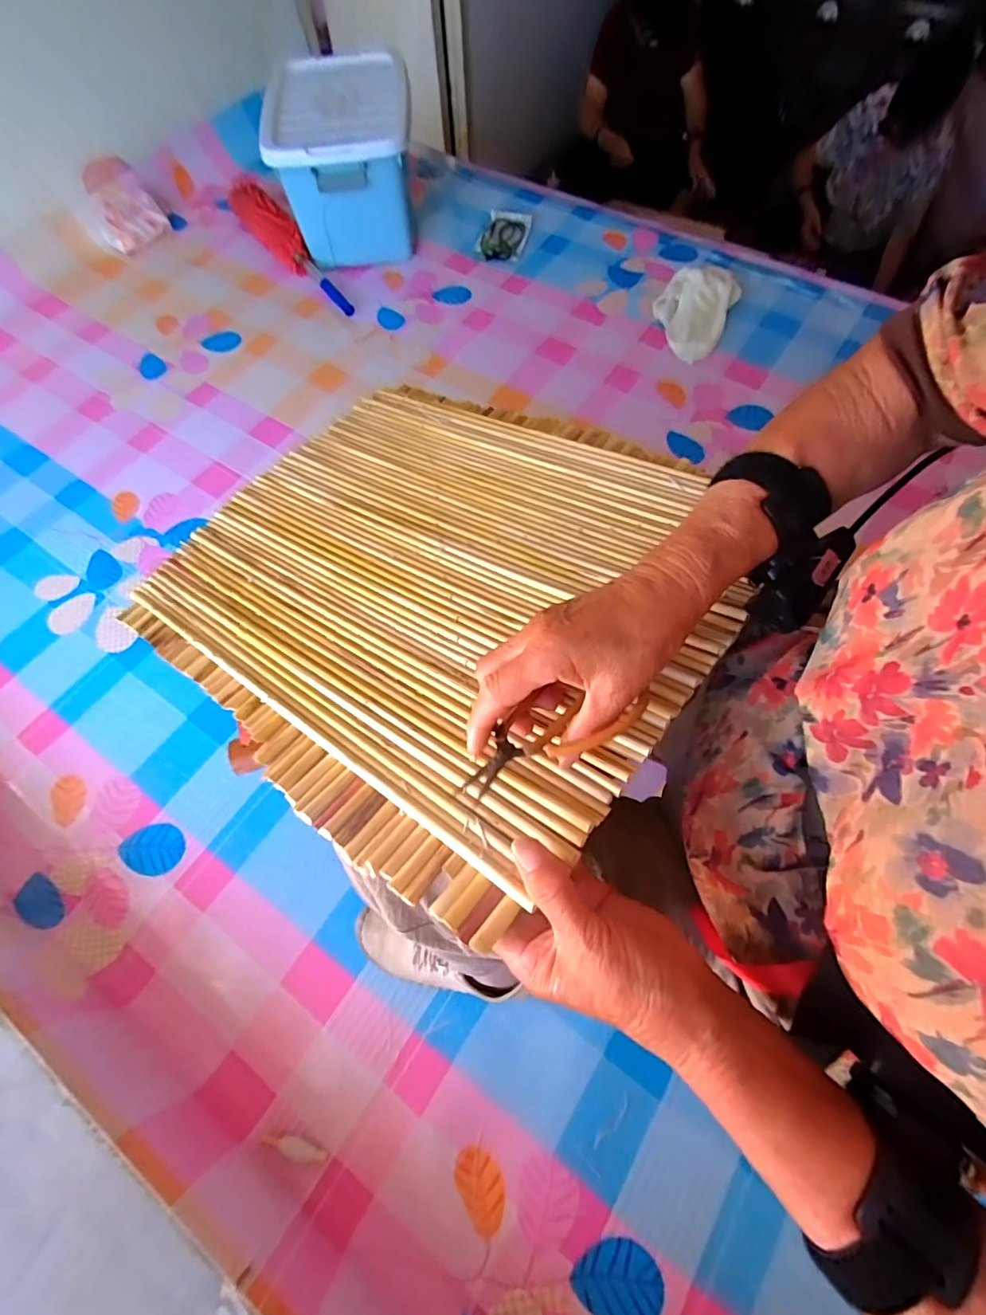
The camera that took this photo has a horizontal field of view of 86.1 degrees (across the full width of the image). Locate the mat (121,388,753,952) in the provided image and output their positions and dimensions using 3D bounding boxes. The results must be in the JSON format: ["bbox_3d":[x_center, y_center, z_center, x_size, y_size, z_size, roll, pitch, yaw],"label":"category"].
[{"bbox_3d":[-0.053,-0.088,0.452,0.477,0.017,0.412,30,65,30],"label":"mat"}]

